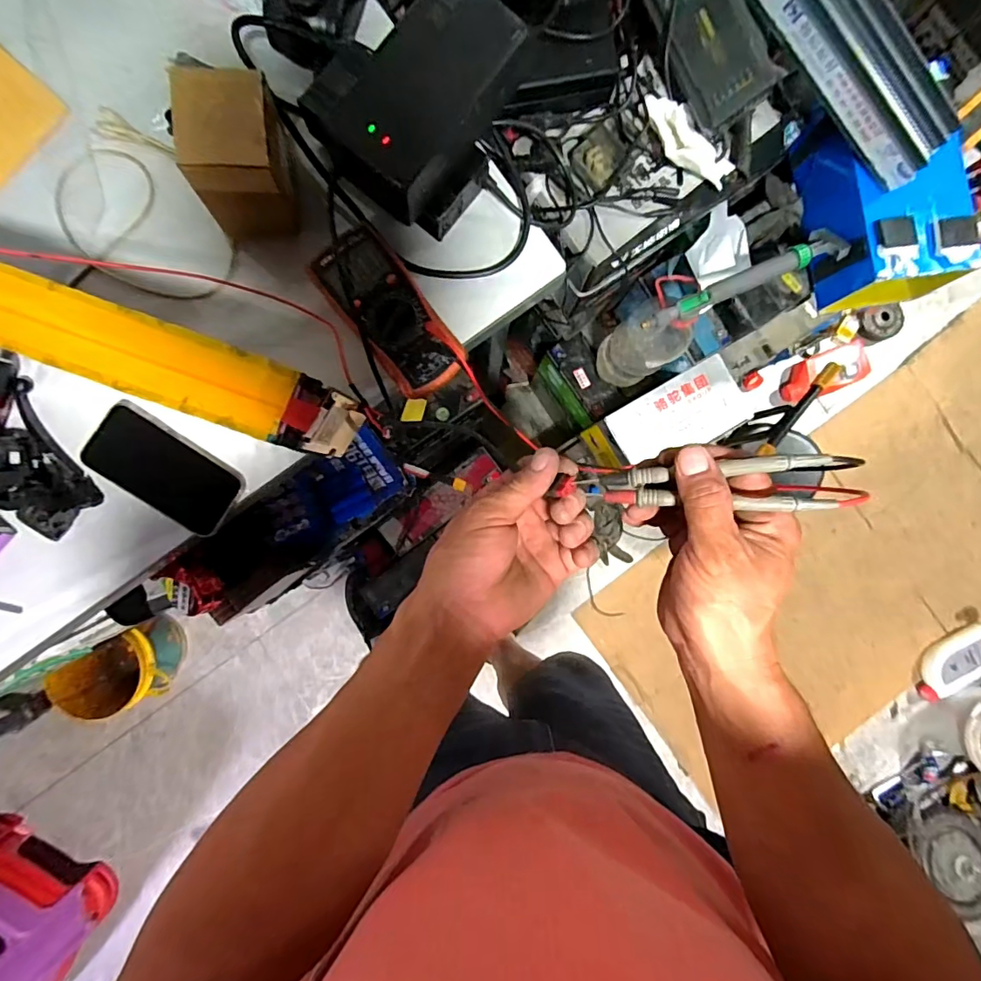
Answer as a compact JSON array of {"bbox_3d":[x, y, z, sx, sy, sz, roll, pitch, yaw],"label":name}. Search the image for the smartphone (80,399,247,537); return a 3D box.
[{"bbox_3d":[-0.356,-0.023,0.544,0.160,0.013,0.084,32,87,-5],"label":"smartphone"}]

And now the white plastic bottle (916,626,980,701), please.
[{"bbox_3d":[1.251,0.460,1.329,0.239,0.057,0.113,-31,90,-3],"label":"white plastic bottle"}]

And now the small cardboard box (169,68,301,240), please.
[{"bbox_3d":[-0.242,-0.325,0.490,0.083,0.106,0.107,-4,89,-2],"label":"small cardboard box"}]

